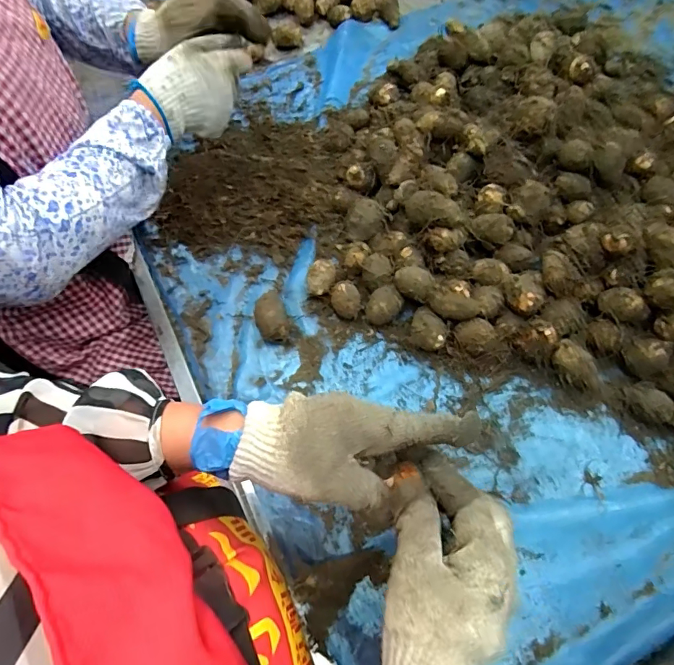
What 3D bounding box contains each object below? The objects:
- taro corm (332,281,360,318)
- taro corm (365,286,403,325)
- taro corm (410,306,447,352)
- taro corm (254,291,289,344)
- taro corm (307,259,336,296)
[{"bbox_3d":[0.011,-0.039,0.547,0.034,0.034,0.040,-3,63,2],"label":"taro corm"},{"bbox_3d":[0.056,-0.029,0.541,0.037,0.035,0.048,25,67,15],"label":"taro corm"},{"bbox_3d":[0.105,-0.001,0.520,0.040,0.041,0.042,-1,63,3],"label":"taro corm"},{"bbox_3d":[-0.079,-0.017,0.546,0.036,0.032,0.057,-14,63,-4],"label":"taro corm"},{"bbox_3d":[-0.019,-0.064,0.562,0.034,0.030,0.043,-3,63,2],"label":"taro corm"}]

